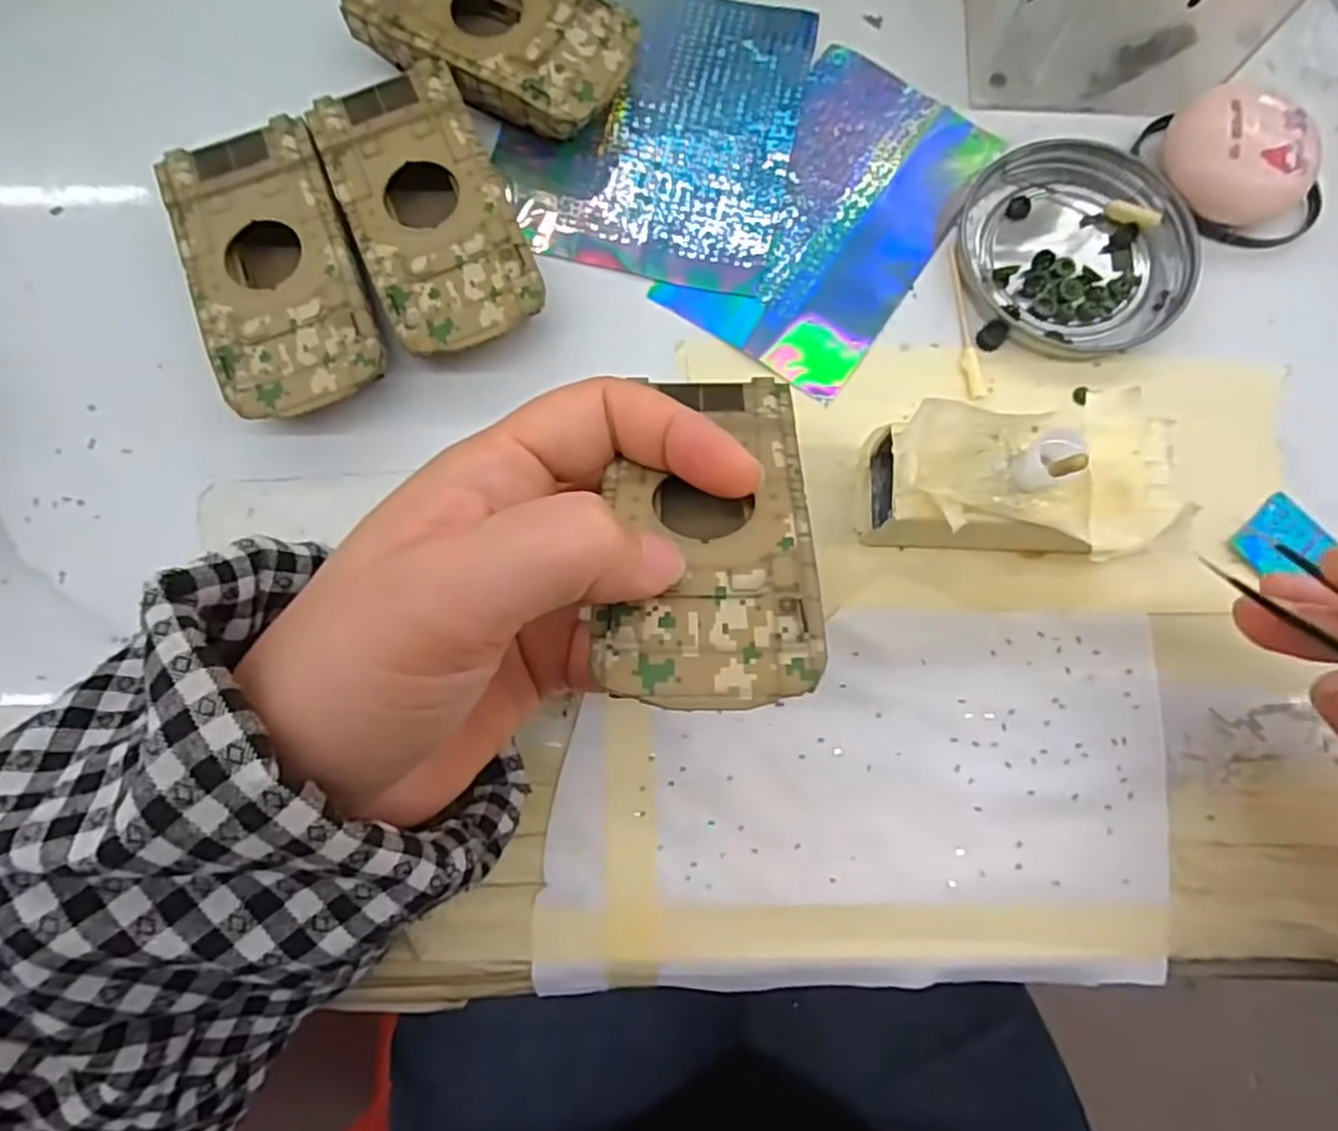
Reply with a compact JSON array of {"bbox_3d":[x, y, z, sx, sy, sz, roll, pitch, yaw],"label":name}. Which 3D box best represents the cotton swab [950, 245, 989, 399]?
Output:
[{"bbox_3d":[0.100,-0.083,0.246,0.007,0.004,0.056,-9,79,-1],"label":"cotton swab"}]

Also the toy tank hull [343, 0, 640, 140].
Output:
[{"bbox_3d":[-0.059,-0.185,0.255,0.094,0.026,0.052,29,81,6],"label":"toy tank hull"}]

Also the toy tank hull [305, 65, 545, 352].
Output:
[{"bbox_3d":[-0.078,-0.115,0.242,0.049,0.025,0.095,-24,80,-3],"label":"toy tank hull"}]

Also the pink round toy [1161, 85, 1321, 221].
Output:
[{"bbox_3d":[0.194,-0.139,0.246,0.040,0.023,0.043,0,79,1],"label":"pink round toy"}]

